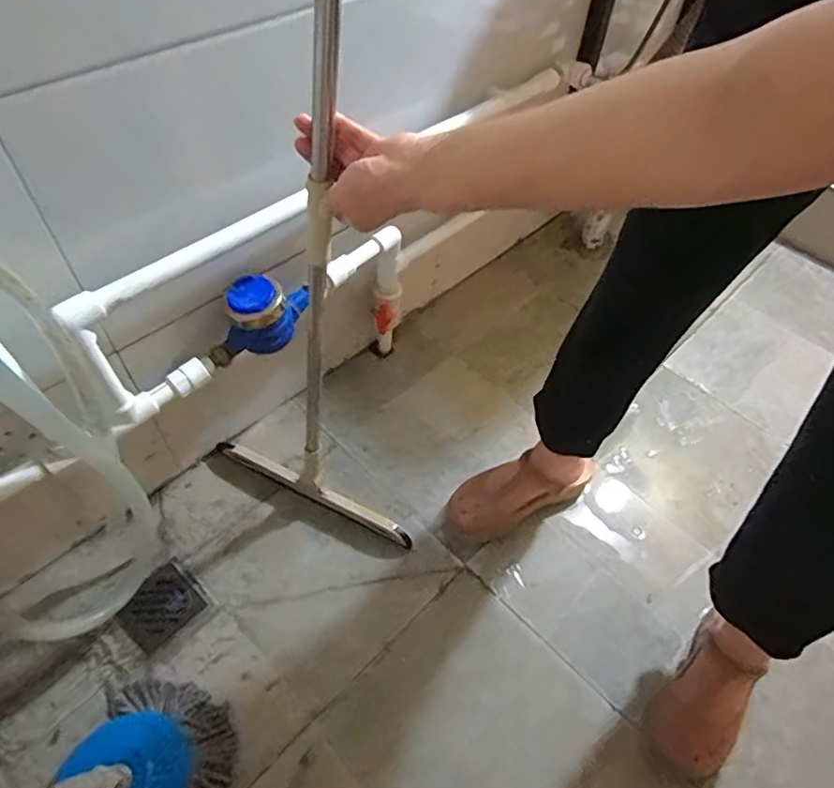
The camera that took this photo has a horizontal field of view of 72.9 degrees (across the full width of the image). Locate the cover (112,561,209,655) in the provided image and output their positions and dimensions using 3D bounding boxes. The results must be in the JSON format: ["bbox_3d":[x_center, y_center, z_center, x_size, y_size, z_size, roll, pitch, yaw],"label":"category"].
[{"bbox_3d":[-0.371,0.305,0.811,0.092,0.012,0.097,35,58,20],"label":"cover"}]

